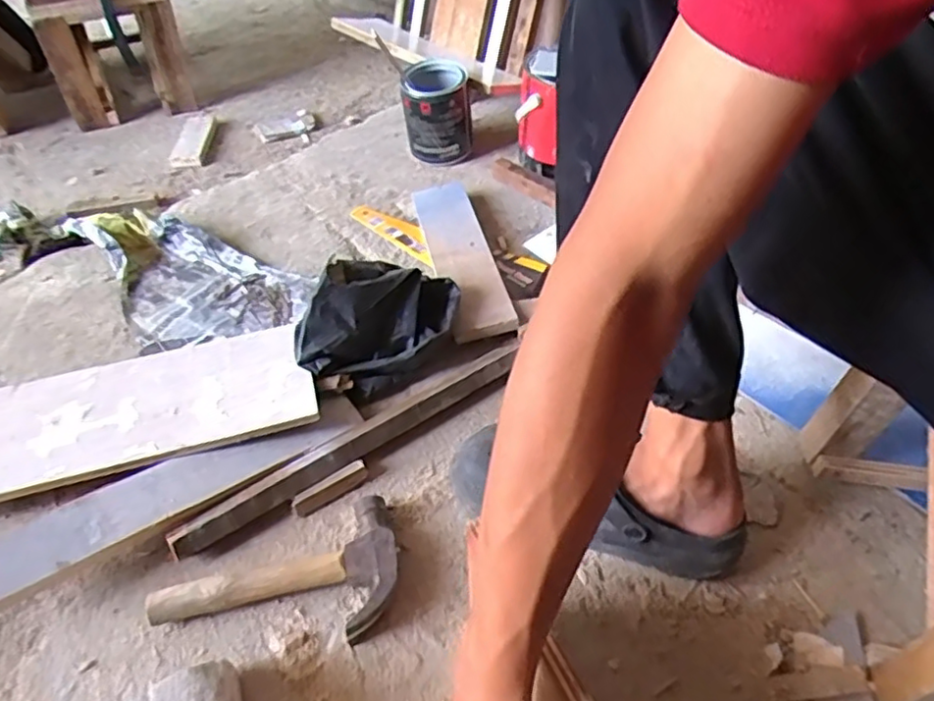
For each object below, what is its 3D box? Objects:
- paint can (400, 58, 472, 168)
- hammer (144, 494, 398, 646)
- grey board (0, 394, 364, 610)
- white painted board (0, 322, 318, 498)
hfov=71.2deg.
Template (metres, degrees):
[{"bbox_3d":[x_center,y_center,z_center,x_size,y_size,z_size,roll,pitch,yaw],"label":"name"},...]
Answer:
[{"bbox_3d":[-0.049,-0.391,1.079,0.108,0.137,0.104,1,47,-1],"label":"paint can"},{"bbox_3d":[-0.155,0.216,0.571,0.220,0.034,0.110,-22,52,-20],"label":"hammer"},{"bbox_3d":[-0.271,0.119,0.625,0.352,0.011,0.069,-27,54,-24],"label":"grey board"},{"bbox_3d":[-0.370,0.058,0.695,0.392,0.013,0.189,-13,39,-10],"label":"white painted board"}]

